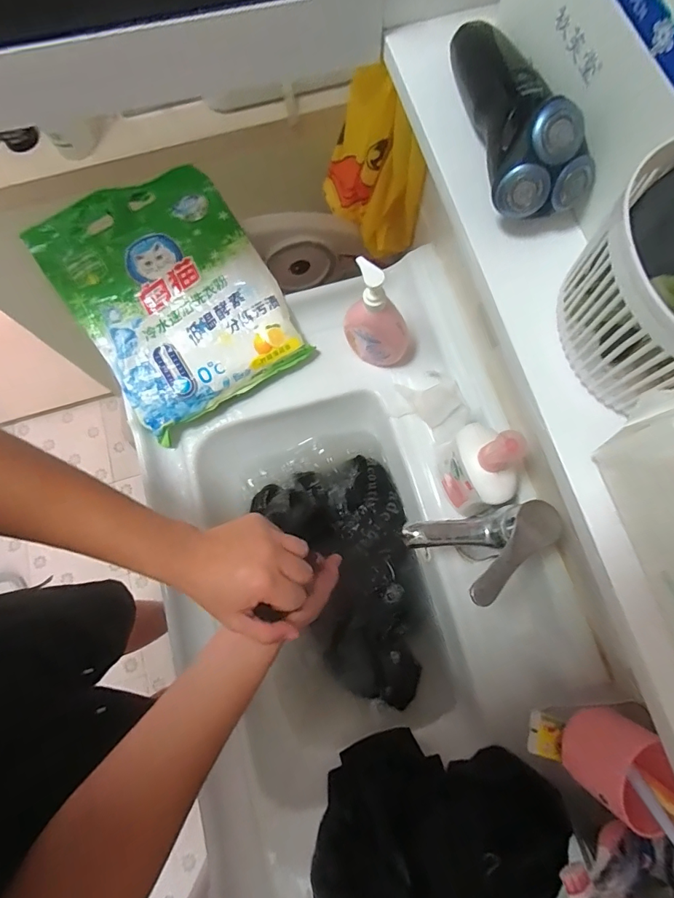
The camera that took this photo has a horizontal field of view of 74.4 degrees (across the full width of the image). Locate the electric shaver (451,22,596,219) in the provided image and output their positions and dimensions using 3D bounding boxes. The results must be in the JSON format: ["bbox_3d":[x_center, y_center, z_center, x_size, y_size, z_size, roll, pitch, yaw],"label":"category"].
[{"bbox_3d":[0.110,-0.218,0.271,0.055,0.048,0.157,-9,76,-1],"label":"electric shaver"}]

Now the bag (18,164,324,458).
[{"bbox_3d":[-0.230,-0.215,0.638,0.259,0.070,0.337,-34,90,-6],"label":"bag"}]

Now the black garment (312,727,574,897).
[{"bbox_3d":[0.101,0.437,0.495,0.250,0.122,0.176,1,76,1],"label":"black garment"}]

